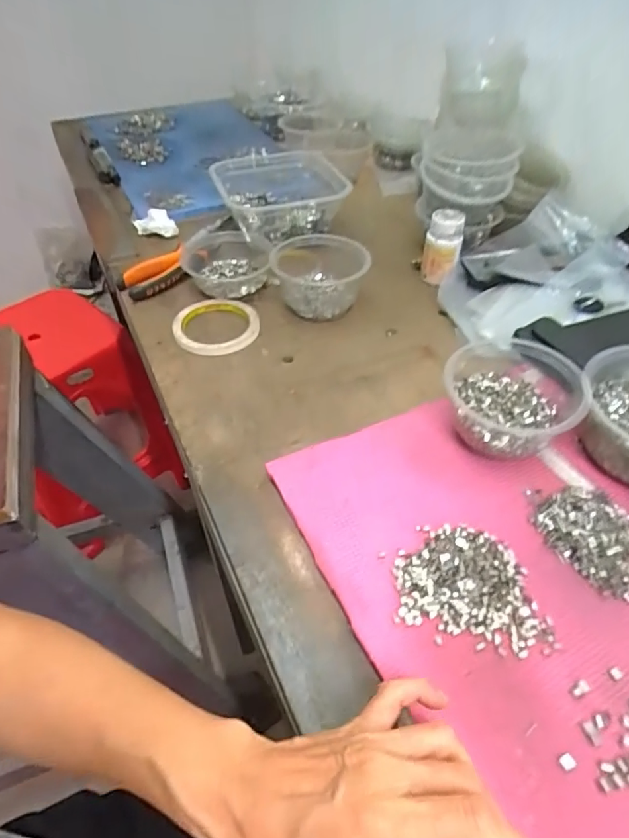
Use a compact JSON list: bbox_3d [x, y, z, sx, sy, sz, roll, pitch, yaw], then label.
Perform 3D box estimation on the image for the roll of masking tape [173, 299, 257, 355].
[{"bbox_3d":[-0.116,-0.108,0.593,0.095,0.018,0.097,-2,48,2],"label":"roll of masking tape"}]

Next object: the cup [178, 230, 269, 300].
[{"bbox_3d":[-0.113,-0.198,0.654,0.113,0.041,0.116,-10,48,-7],"label":"cup"}]

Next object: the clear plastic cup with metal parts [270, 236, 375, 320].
[{"bbox_3d":[0.006,-0.183,0.630,0.116,0.058,0.126,0,47,0],"label":"clear plastic cup with metal parts"}]

